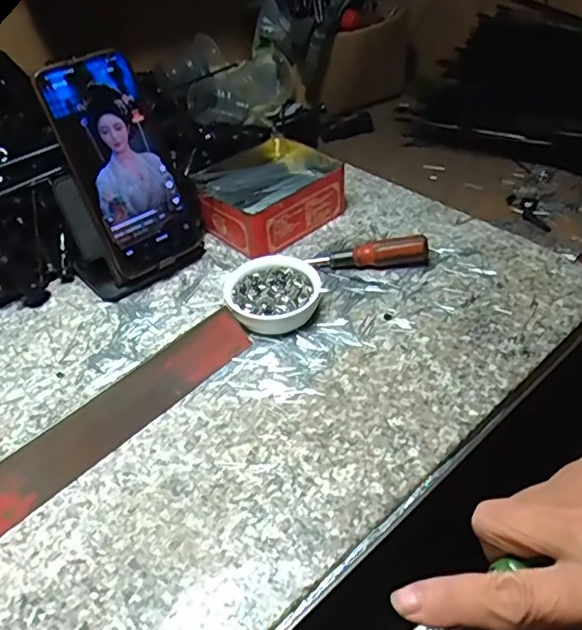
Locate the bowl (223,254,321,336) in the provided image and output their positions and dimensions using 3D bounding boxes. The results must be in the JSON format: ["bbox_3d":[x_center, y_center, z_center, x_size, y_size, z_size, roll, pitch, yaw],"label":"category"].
[{"bbox_3d":[-0.014,-0.015,0.449,0.070,0.029,0.066,-3,42,2],"label":"bowl"}]

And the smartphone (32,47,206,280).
[{"bbox_3d":[-0.131,-0.123,0.466,0.092,0.164,0.014,-33,24,-26],"label":"smartphone"}]

